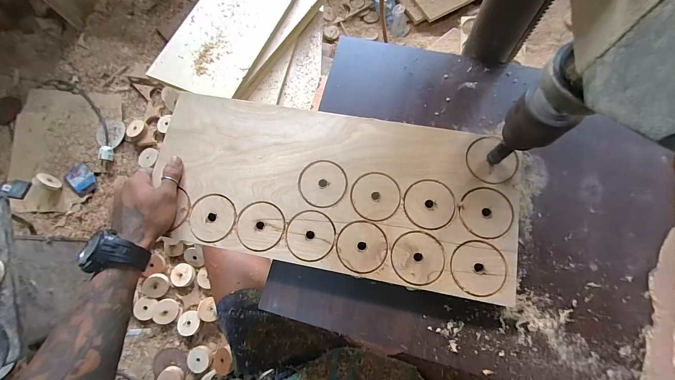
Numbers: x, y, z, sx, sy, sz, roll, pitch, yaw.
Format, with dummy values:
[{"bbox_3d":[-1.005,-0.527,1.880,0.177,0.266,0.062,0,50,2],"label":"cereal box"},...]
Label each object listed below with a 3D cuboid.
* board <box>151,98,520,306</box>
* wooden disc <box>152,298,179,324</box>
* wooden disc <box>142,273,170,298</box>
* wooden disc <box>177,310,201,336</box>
[{"bbox_3d":[-0.014,-0.007,0.392,0.488,0.010,0.215,13,75,7],"label":"board"},{"bbox_3d":[-0.474,0.333,0.795,0.070,0.018,0.063,-34,71,-8],"label":"wooden disc"},{"bbox_3d":[-0.502,0.265,0.799,0.063,0.015,0.065,26,93,-11],"label":"wooden disc"},{"bbox_3d":[-0.405,0.362,0.785,0.056,0.009,0.062,17,72,1],"label":"wooden disc"}]

